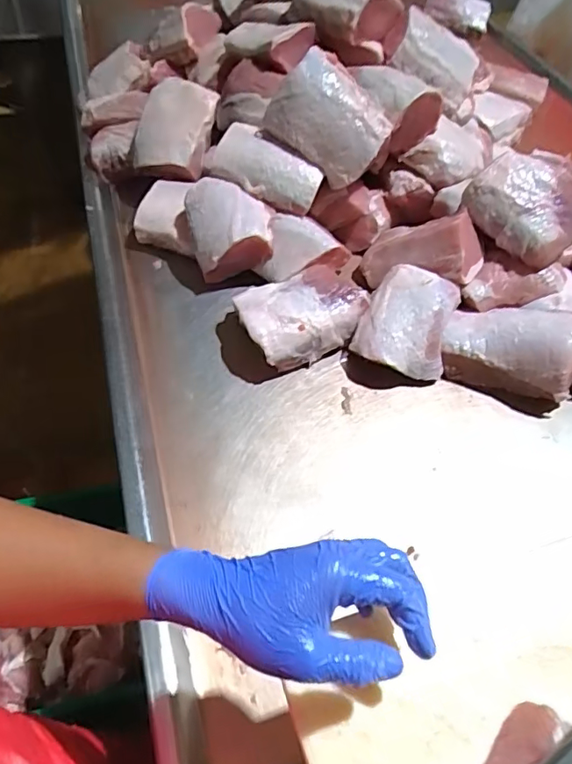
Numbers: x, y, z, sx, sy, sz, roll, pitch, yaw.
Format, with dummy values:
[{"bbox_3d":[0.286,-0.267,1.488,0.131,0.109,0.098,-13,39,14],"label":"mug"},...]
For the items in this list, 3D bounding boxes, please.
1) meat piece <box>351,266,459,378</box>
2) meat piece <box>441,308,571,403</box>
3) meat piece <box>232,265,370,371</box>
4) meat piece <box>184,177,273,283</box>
[{"bbox_3d":[0.165,-0.079,0.742,0.121,0.083,0.148,14,54,7],"label":"meat piece"},{"bbox_3d":[0.305,-0.048,0.720,0.179,0.098,0.107,19,54,10],"label":"meat piece"},{"bbox_3d":[0.021,-0.093,0.747,0.173,0.076,0.123,-23,58,-20],"label":"meat piece"},{"bbox_3d":[-0.086,-0.233,0.805,0.117,0.091,0.122,-8,54,-10],"label":"meat piece"}]

